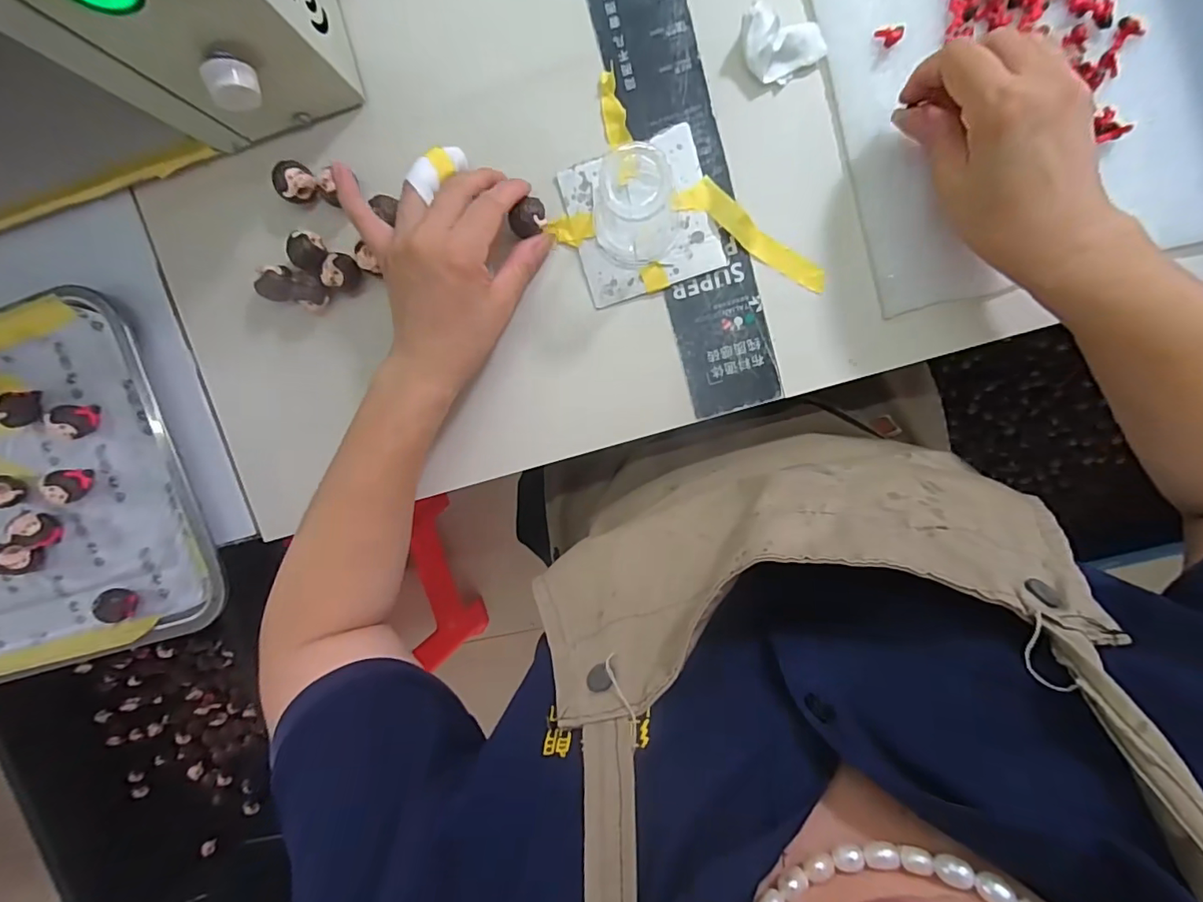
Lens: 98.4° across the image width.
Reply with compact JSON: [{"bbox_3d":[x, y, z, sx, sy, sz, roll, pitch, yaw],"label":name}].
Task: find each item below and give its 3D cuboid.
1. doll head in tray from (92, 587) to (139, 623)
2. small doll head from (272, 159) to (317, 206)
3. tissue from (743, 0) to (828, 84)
[{"bbox_3d":[-0.377,0.120,0.402,0.021,0.020,0.022,2,99,6],"label":"doll head in tray"},{"bbox_3d":[-0.203,-0.178,0.347,0.021,0.022,0.025,30,99,2],"label":"small doll head"},{"bbox_3d":[0.106,-0.244,0.310,0.050,0.017,0.037,30,99,1],"label":"tissue"}]

